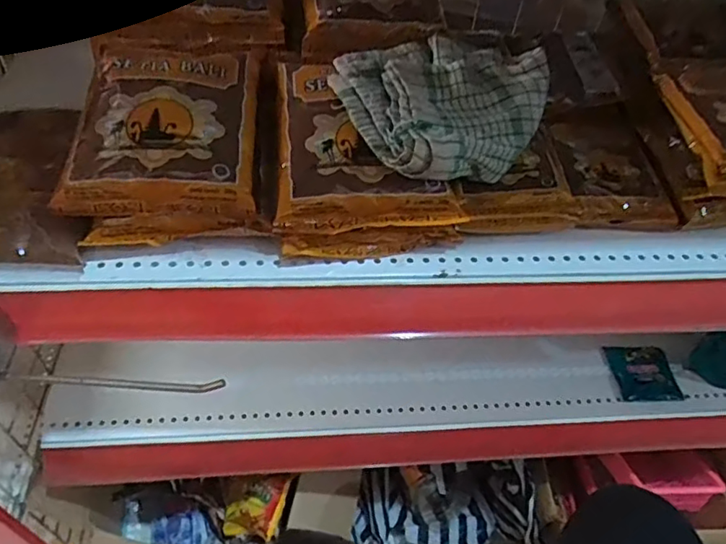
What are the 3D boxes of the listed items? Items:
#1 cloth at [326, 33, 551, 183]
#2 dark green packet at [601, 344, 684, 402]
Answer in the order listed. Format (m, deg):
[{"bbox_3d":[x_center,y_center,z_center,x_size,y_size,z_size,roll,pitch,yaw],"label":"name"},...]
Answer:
[{"bbox_3d":[0.069,-0.135,0.450,0.171,0.036,0.132,-21,57,-20],"label":"cloth"},{"bbox_3d":[0.346,0.121,0.702,0.074,0.018,0.073,-3,52,-8],"label":"dark green packet"}]

